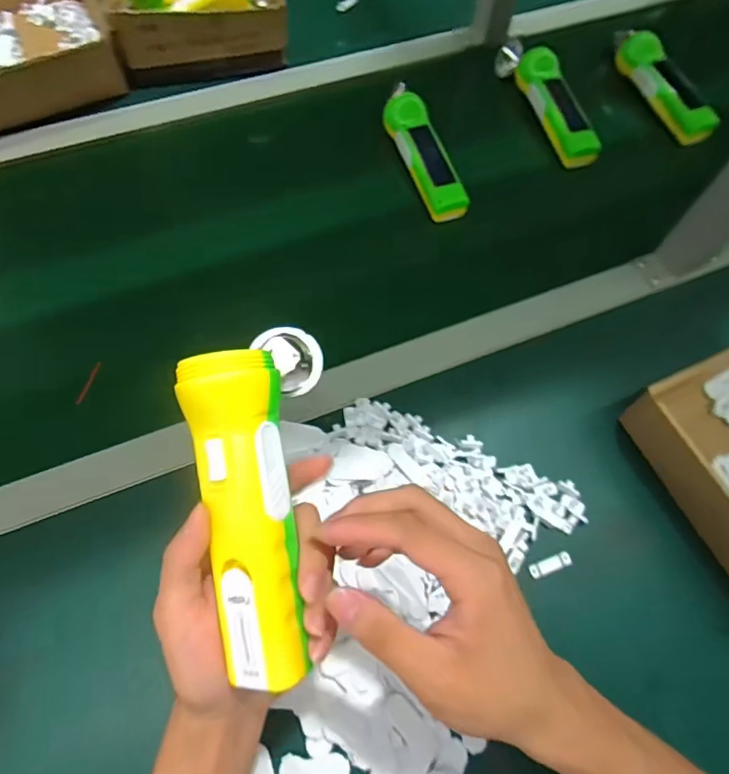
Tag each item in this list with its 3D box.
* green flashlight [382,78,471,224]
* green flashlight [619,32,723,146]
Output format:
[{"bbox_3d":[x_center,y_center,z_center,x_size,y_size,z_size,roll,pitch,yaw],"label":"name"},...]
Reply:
[{"bbox_3d":[0.070,-0.285,0.587,0.053,0.037,0.194,-17,67,-10],"label":"green flashlight"},{"bbox_3d":[0.389,-0.391,0.641,0.043,0.034,0.188,-19,67,-10],"label":"green flashlight"}]

